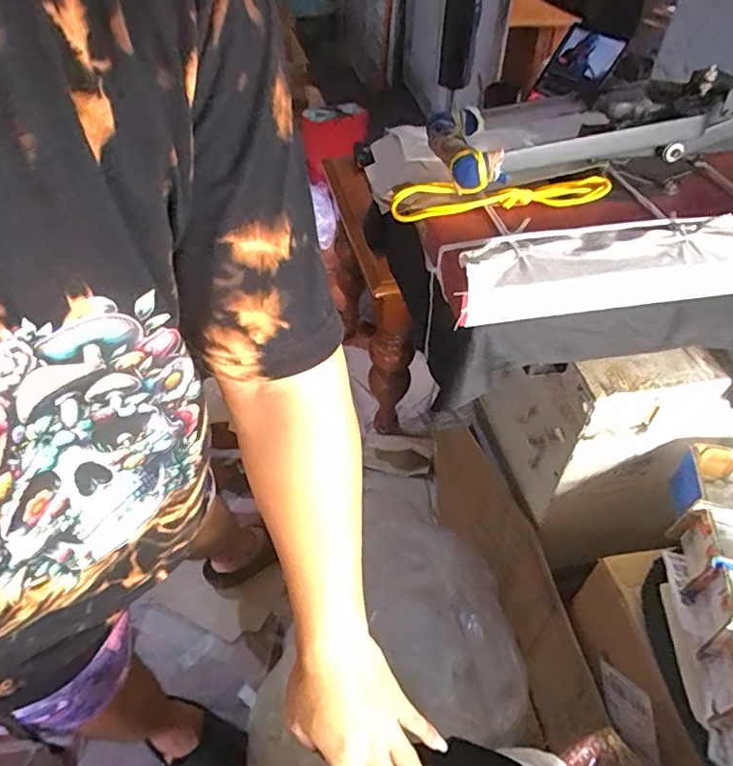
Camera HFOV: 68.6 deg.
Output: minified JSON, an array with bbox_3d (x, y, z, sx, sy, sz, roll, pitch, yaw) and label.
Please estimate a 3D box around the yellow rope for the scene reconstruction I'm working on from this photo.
[{"bbox_3d":[0.154,-0.212,0.618,0.248,0.036,0.056,-5,48,-7],"label":"yellow rope"}]

